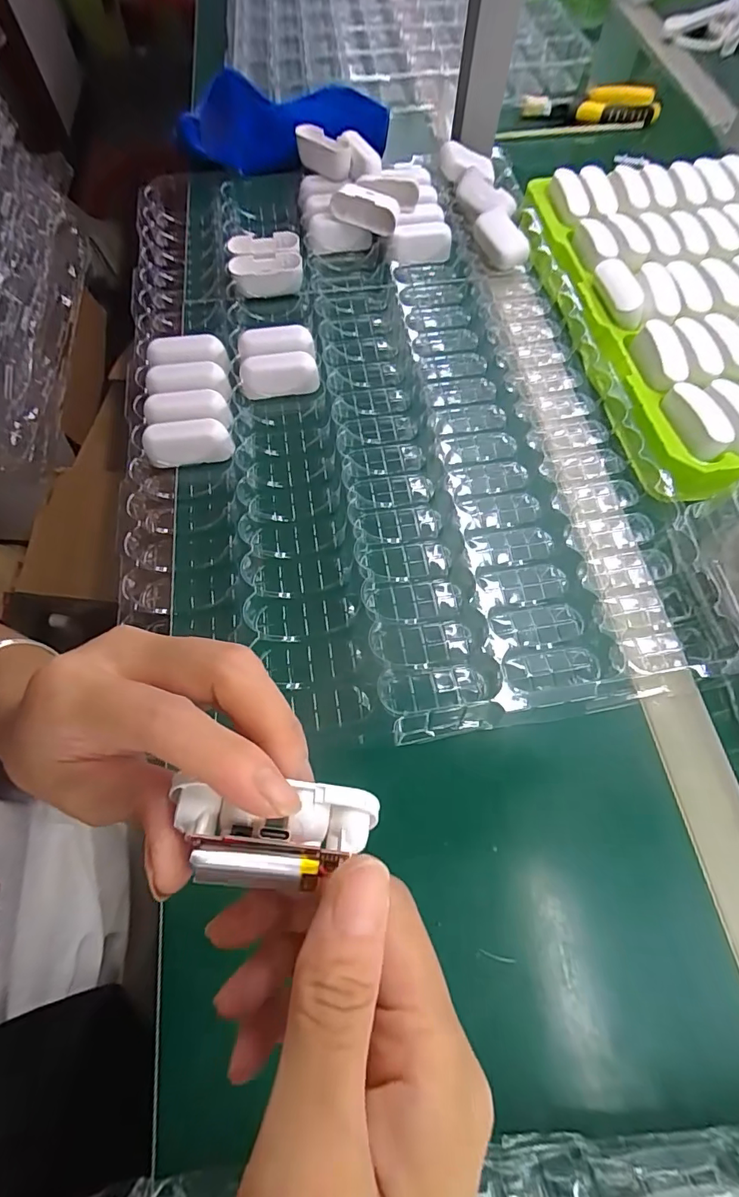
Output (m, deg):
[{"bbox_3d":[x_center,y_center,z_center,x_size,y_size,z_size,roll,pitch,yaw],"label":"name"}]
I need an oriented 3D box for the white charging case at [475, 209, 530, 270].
[{"bbox_3d":[0.129,-0.354,0.455,0.031,0.021,0.057,-23,69,-10],"label":"white charging case"}]

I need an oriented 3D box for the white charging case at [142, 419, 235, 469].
[{"bbox_3d":[-0.138,-0.118,0.354,0.063,0.034,0.021,-8,67,-4],"label":"white charging case"}]

